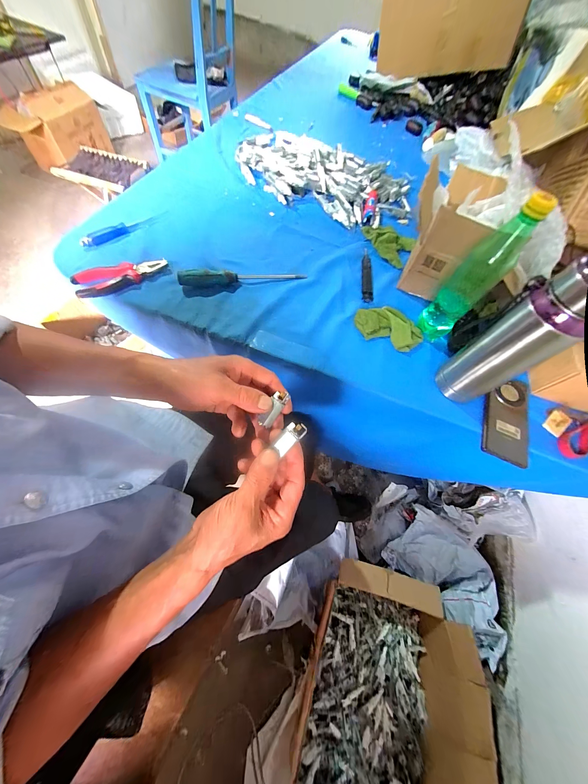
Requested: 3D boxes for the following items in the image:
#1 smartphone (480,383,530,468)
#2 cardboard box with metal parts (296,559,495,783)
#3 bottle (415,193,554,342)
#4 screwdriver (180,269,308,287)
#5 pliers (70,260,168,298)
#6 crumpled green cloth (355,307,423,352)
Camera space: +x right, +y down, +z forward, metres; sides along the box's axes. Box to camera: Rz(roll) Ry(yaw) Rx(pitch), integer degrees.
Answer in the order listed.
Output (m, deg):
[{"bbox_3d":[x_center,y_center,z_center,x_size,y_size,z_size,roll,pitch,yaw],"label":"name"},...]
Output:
[{"bbox_3d":[0.365,0.043,0.441,0.080,0.013,0.158,20,63,2],"label":"smartphone"},{"bbox_3d":[0.218,0.719,0.596,0.384,0.241,0.499,16,63,0],"label":"cardboard box with metal parts"},{"bbox_3d":[0.288,-0.183,0.412,0.062,0.235,0.068,41,66,12],"label":"bottle"},{"bbox_3d":[-0.094,-0.225,0.495,0.242,0.035,0.025,-10,66,-13],"label":"screwdriver"},{"bbox_3d":[-0.313,-0.208,0.470,0.156,0.020,0.053,-19,68,-16],"label":"pliers"},{"bbox_3d":[0.183,-0.127,0.496,0.129,0.017,0.083,20,63,2],"label":"crumpled green cloth"}]

